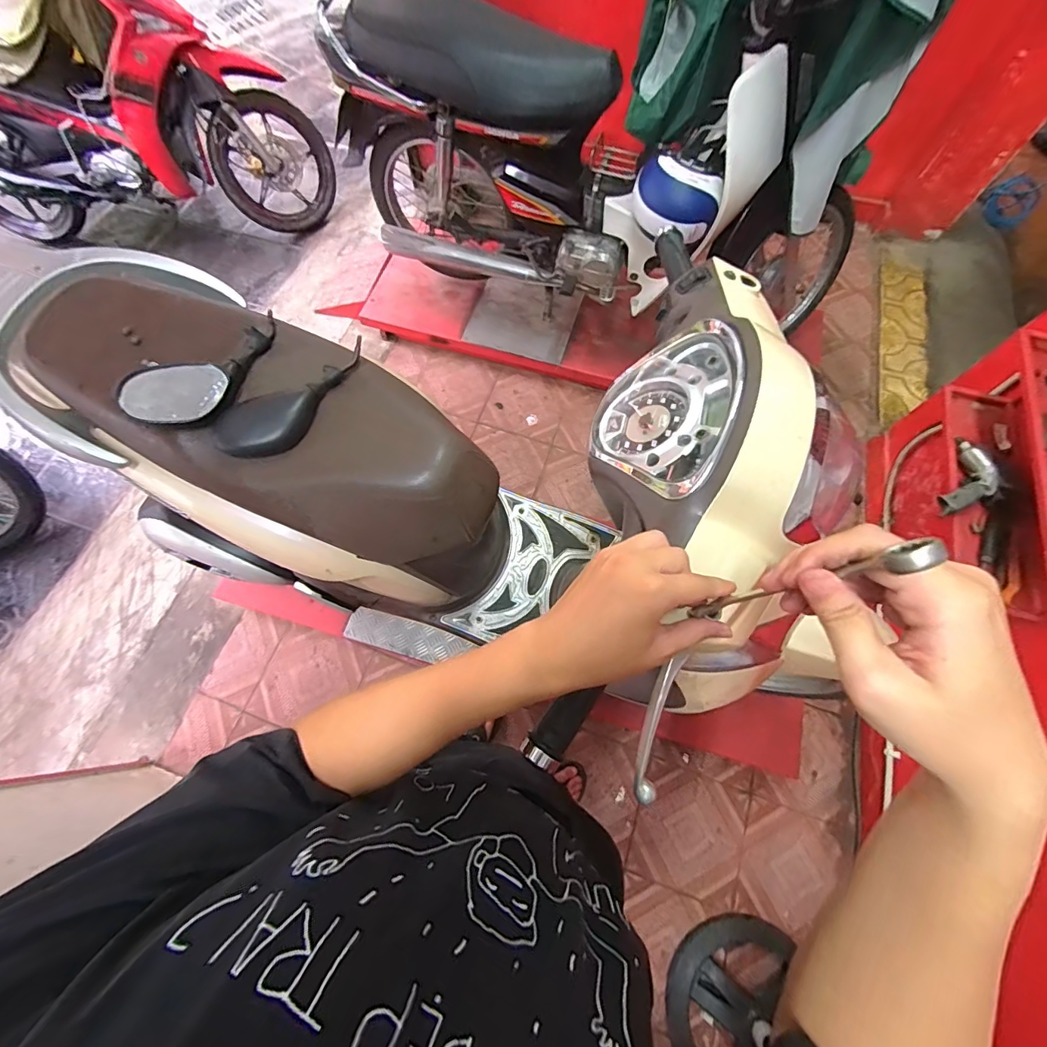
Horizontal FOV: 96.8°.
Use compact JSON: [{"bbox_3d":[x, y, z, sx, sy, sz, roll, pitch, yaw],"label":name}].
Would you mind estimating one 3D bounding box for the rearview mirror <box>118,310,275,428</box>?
[{"bbox_3d":[-0.463,-0.228,0.704,0.092,0.055,0.252,33,58,12],"label":"rearview mirror"}]

